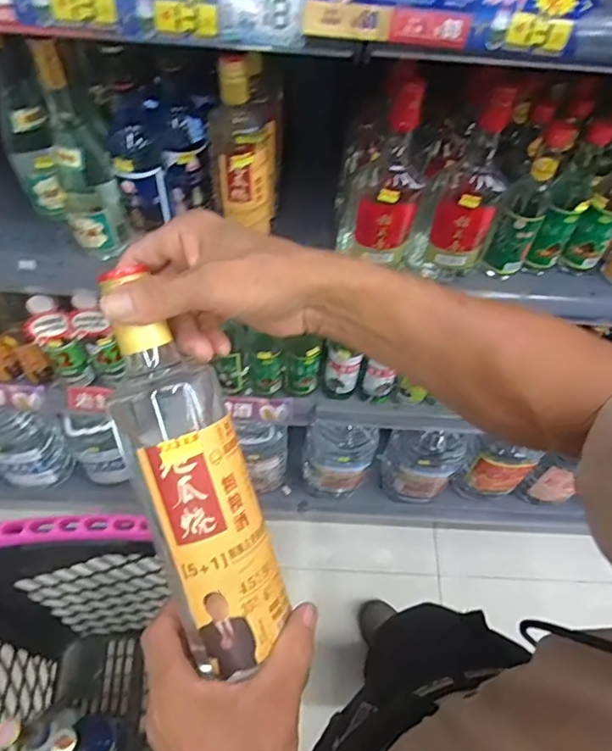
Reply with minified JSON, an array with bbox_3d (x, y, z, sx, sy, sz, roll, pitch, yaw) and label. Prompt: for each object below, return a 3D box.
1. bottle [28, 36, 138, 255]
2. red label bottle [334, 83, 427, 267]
[{"bbox_3d":[-0.268,-0.252,0.633,0.068,0.262,0.059,-21,60,-17],"label":"bottle"},{"bbox_3d":[0.100,-0.252,0.657,0.095,0.217,0.098,15,56,6],"label":"red label bottle"}]

